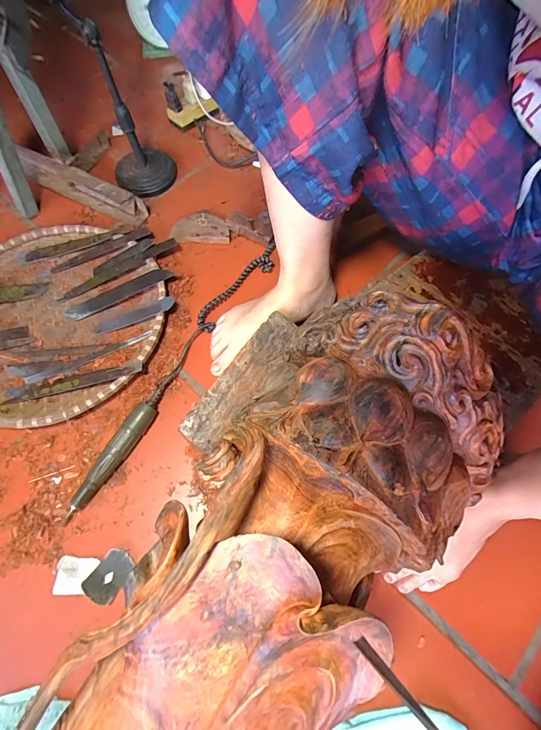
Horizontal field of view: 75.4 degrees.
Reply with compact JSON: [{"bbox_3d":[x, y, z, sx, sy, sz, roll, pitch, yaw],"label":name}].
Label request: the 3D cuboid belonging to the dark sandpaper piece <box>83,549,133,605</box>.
[{"bbox_3d":[-0.182,0.241,0.398,0.040,0.011,0.050,39,53,3],"label":"dark sandpaper piece"}]

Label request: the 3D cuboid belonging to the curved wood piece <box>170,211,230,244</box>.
[{"bbox_3d":[-0.119,-0.236,0.597,0.097,0.016,0.062,-1,66,1],"label":"curved wood piece"}]

